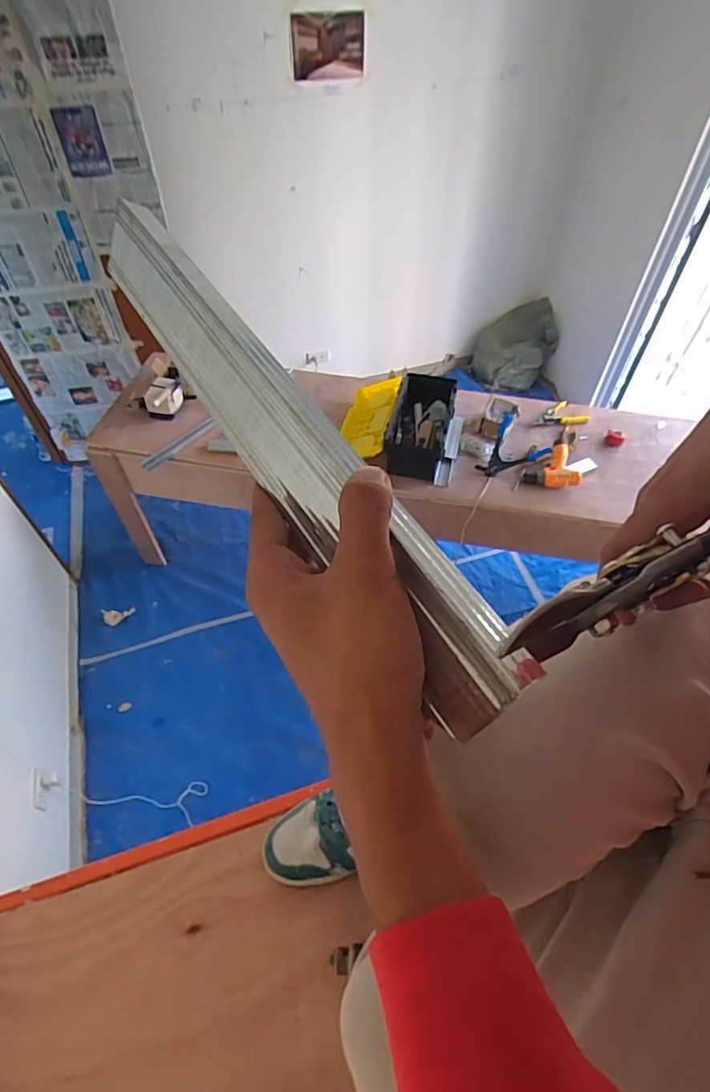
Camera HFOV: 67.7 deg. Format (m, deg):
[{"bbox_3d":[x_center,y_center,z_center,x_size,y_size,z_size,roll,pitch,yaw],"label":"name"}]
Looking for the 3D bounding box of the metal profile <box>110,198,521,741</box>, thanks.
[{"bbox_3d":[-0.051,-0.075,0.283,0.013,0.055,0.381,-11,54,-42],"label":"metal profile"}]

